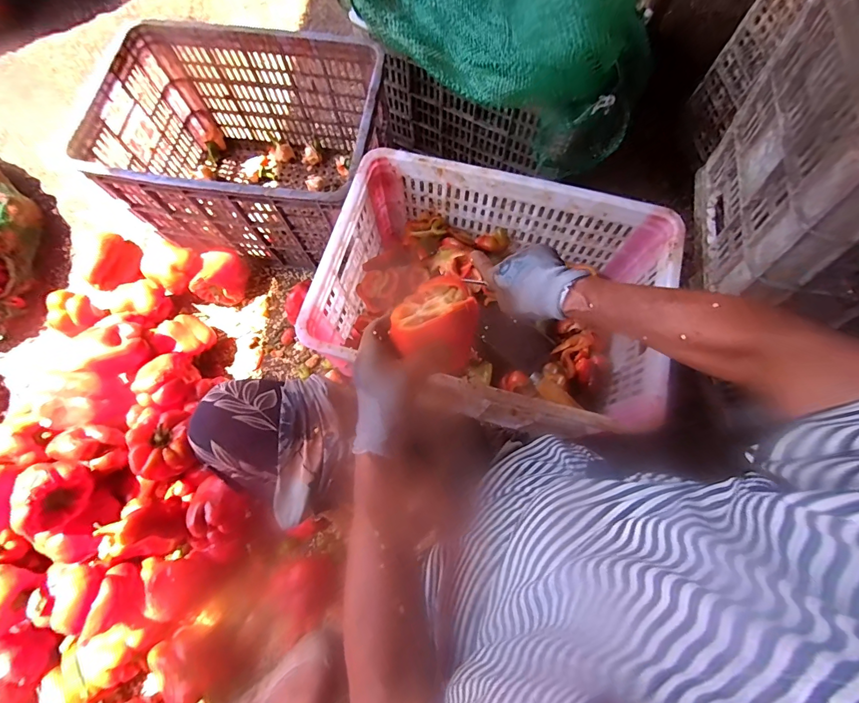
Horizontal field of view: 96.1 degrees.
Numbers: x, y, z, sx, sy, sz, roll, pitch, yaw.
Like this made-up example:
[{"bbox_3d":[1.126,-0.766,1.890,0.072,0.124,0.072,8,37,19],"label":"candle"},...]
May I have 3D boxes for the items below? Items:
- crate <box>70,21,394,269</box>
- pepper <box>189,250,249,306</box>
[{"bbox_3d":[-0.355,-0.404,0.822,0.510,0.297,0.365,6,74,2],"label":"crate"},{"bbox_3d":[-0.457,-0.171,0.850,0.104,0.085,0.111,6,74,2],"label":"pepper"}]

